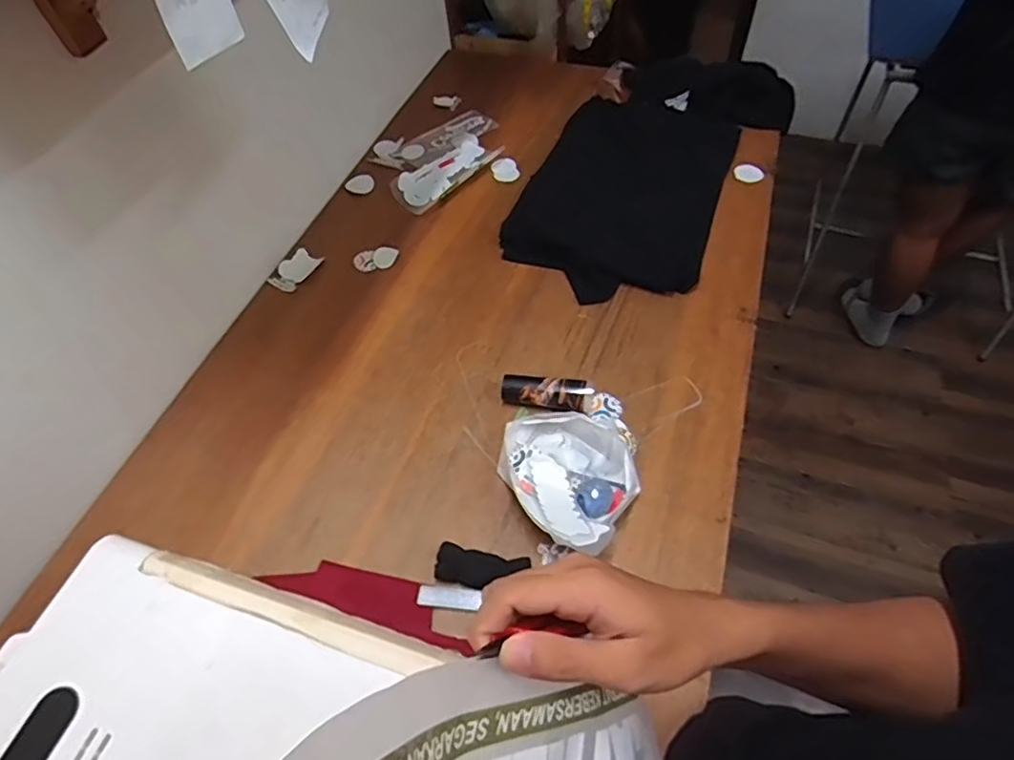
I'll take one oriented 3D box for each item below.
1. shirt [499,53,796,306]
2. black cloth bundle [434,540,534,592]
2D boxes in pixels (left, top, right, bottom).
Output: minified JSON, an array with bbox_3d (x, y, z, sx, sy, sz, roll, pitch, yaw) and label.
[{"bbox_3d":[0.307,-0.477,1.233,0.405,0.073,0.787,26,61,20],"label":"shirt"},{"bbox_3d":[-0.033,0.253,0.781,0.120,0.025,0.050,8,56,9],"label":"black cloth bundle"}]

